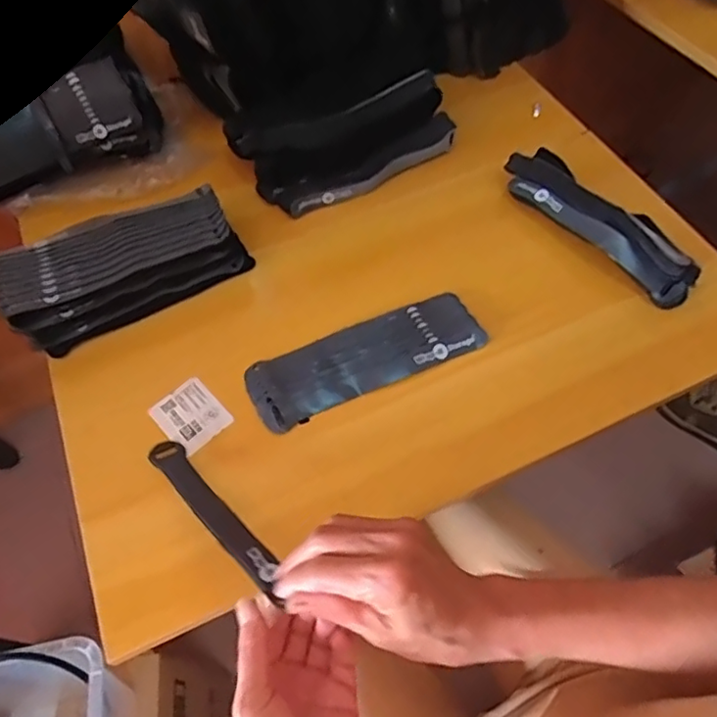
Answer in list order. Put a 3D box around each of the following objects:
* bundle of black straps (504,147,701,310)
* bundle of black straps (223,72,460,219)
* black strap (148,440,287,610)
[{"bbox_3d":[0.218,-0.127,0.543,0.052,0.042,0.206,-31,63,-15],"label":"bundle of black straps"},{"bbox_3d":[-0.012,-0.215,0.587,0.221,0.067,0.087,-13,60,-5],"label":"bundle of black straps"},{"bbox_3d":[-0.102,0.107,0.416,0.022,0.019,0.166,-41,46,-19],"label":"black strap"}]

